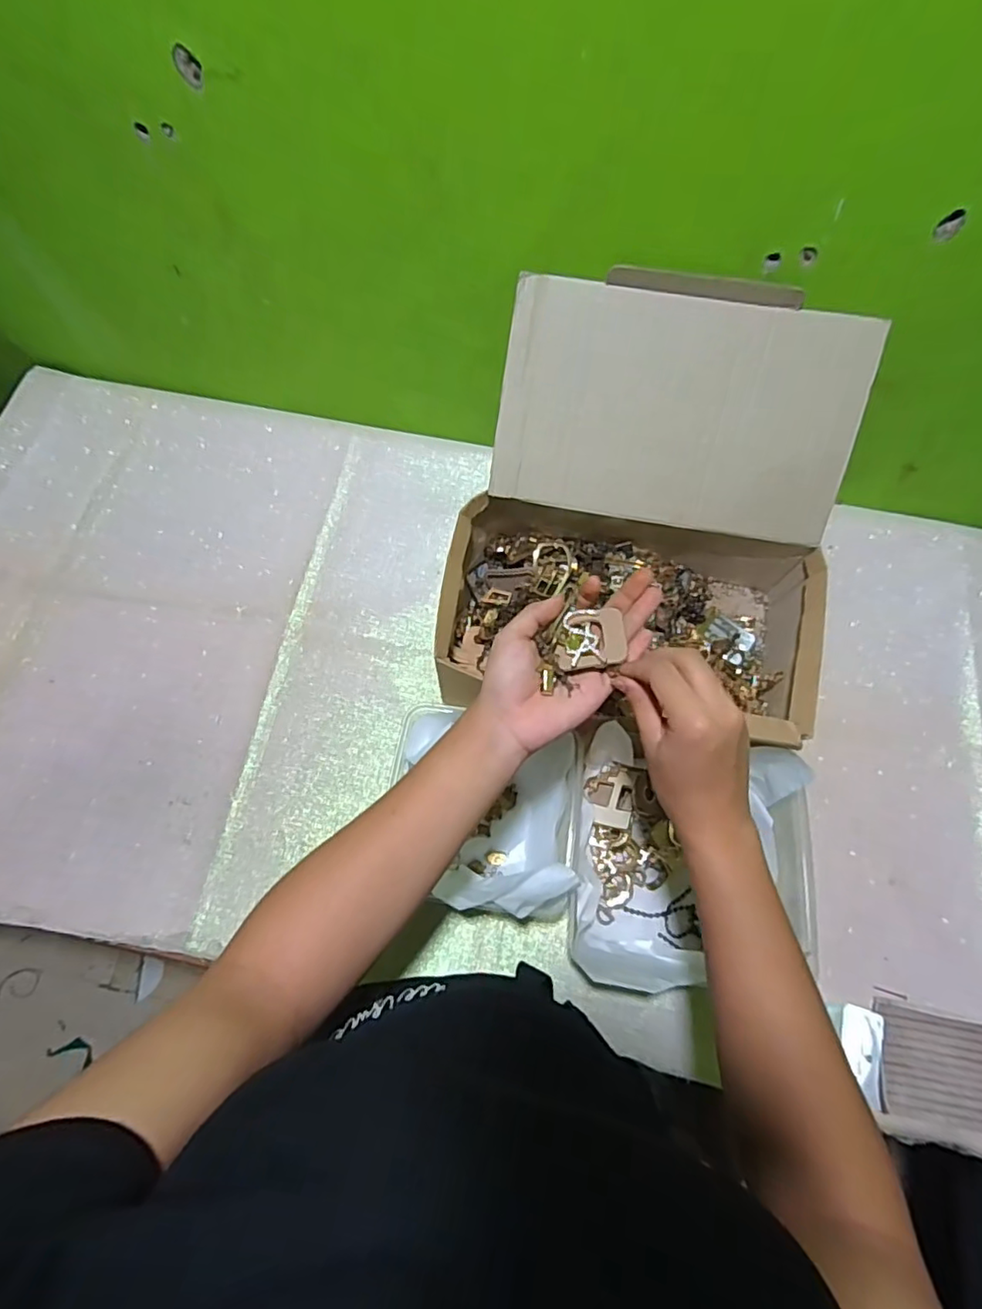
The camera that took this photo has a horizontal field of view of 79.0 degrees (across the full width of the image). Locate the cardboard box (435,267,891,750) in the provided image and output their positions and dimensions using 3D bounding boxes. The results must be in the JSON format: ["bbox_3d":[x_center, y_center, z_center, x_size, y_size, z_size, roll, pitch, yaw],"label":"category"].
[{"bbox_3d":[0.141,-0.117,0.548,0.328,0.232,0.325,10,69,2],"label":"cardboard box"}]

